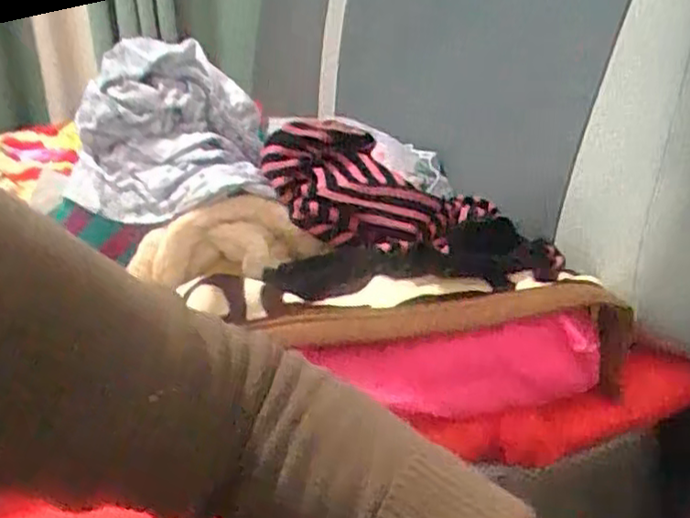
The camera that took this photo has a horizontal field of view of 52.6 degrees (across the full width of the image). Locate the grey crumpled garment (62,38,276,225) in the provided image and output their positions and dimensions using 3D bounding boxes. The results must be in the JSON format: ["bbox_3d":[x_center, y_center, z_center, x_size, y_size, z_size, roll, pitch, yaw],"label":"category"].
[{"bbox_3d":[-0.167,-0.115,0.670,0.177,0.192,0.090,-14,-18,6],"label":"grey crumpled garment"}]

